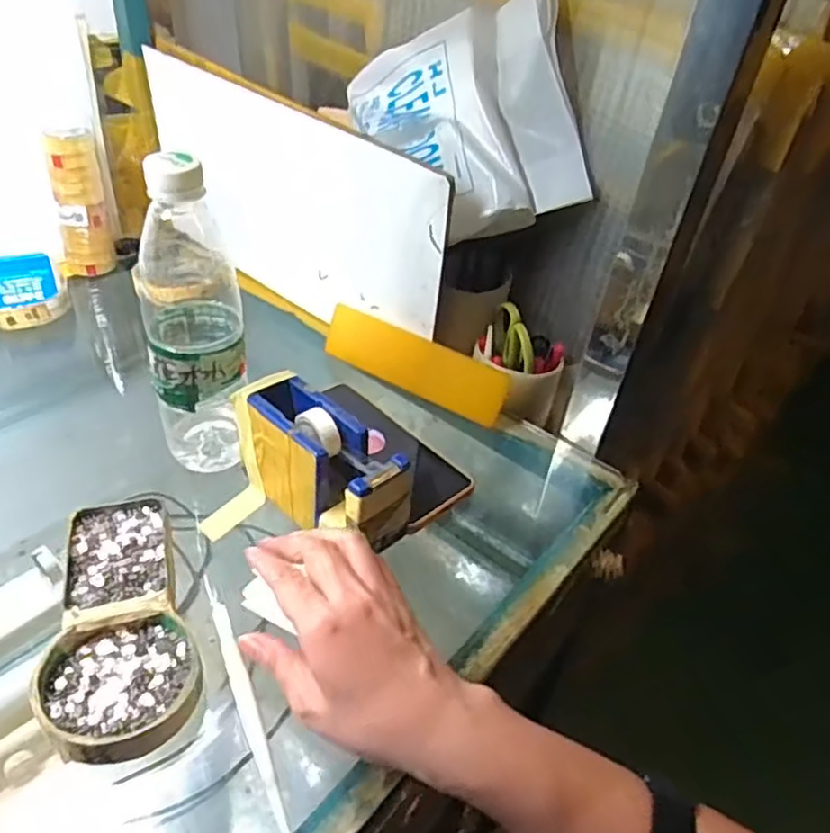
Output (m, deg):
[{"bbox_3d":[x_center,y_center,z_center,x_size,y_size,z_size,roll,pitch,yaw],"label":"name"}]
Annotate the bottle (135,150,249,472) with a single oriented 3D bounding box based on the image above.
[{"bbox_3d":[-0.152,-0.058,0.454,0.067,0.234,0.066,-13,43,-22],"label":"bottle"}]

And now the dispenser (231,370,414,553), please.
[{"bbox_3d":[-0.065,0.036,0.451,0.134,0.074,0.049,33,46,29],"label":"dispenser"}]

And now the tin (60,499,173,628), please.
[{"bbox_3d":[-0.186,0.087,0.415,0.061,0.016,0.102,-9,41,-18],"label":"tin"}]

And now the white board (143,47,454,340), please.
[{"bbox_3d":[-0.129,-0.209,0.651,0.404,0.193,0.015,32,46,29],"label":"white board"}]

